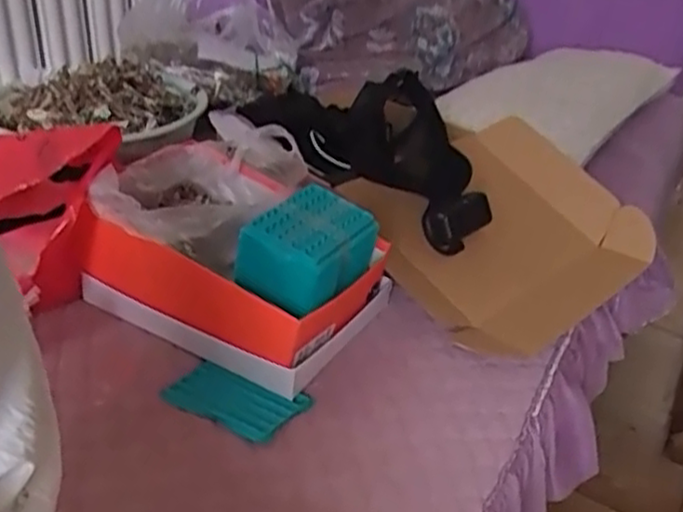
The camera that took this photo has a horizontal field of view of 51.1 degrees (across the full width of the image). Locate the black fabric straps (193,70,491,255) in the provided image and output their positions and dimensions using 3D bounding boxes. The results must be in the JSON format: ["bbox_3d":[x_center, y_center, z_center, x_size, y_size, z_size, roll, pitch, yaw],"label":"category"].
[{"bbox_3d":[0.023,-0.193,1.081,0.497,0.134,0.253,24,36,30],"label":"black fabric straps"}]

